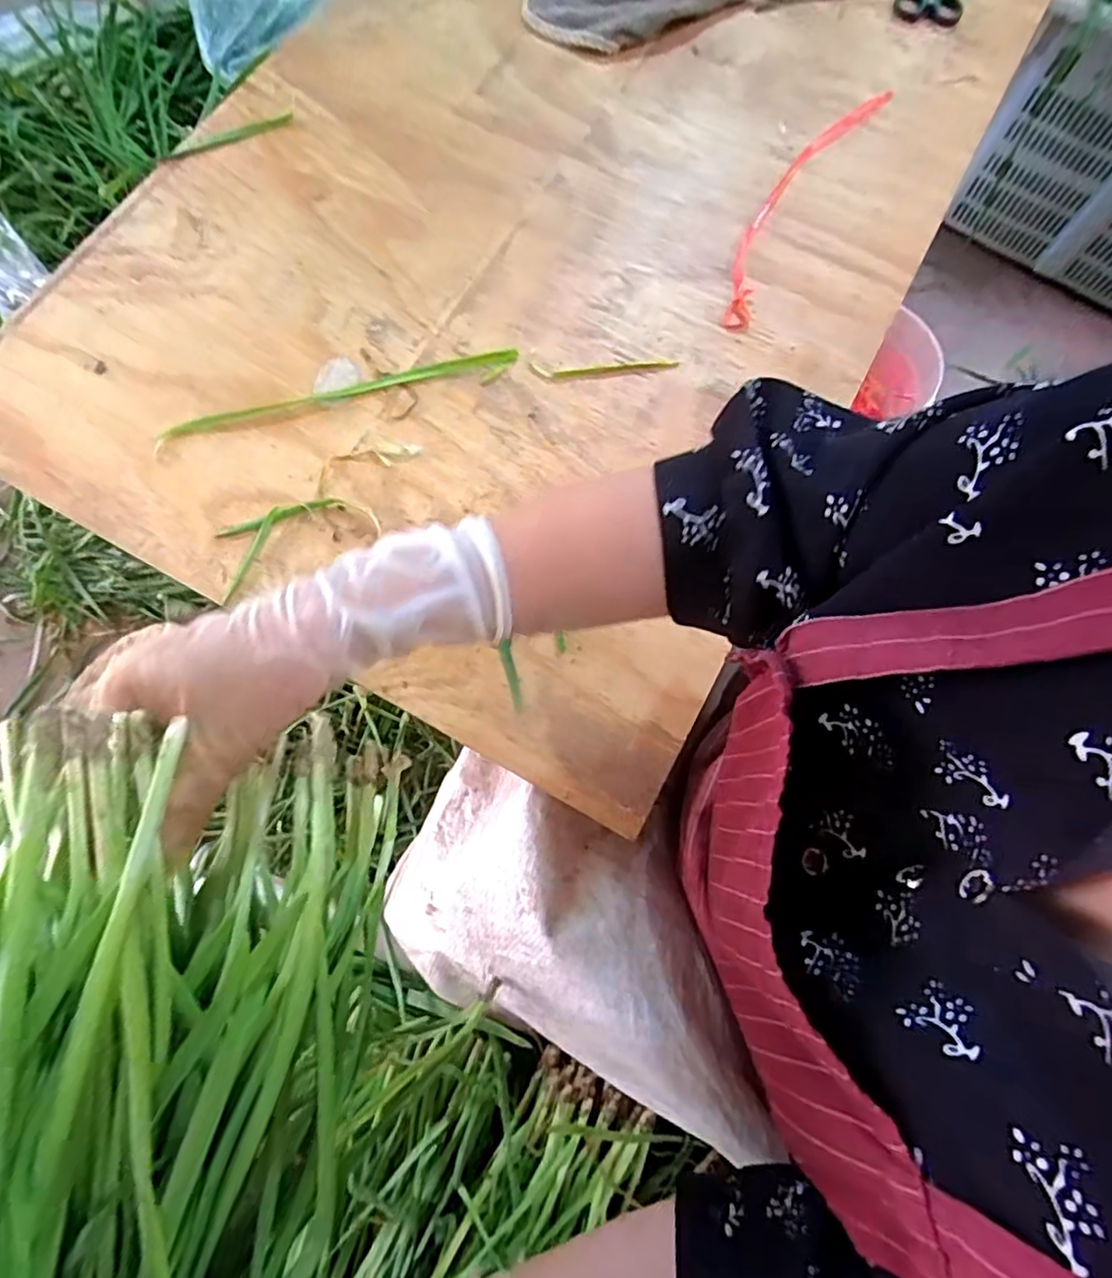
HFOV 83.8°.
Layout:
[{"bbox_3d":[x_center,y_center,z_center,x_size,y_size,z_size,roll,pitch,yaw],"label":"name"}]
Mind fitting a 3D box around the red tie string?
[{"bbox_3d":[0.208,-0.379,0.530,0.044,0.009,0.315,29,74,12],"label":"red tie string"}]

